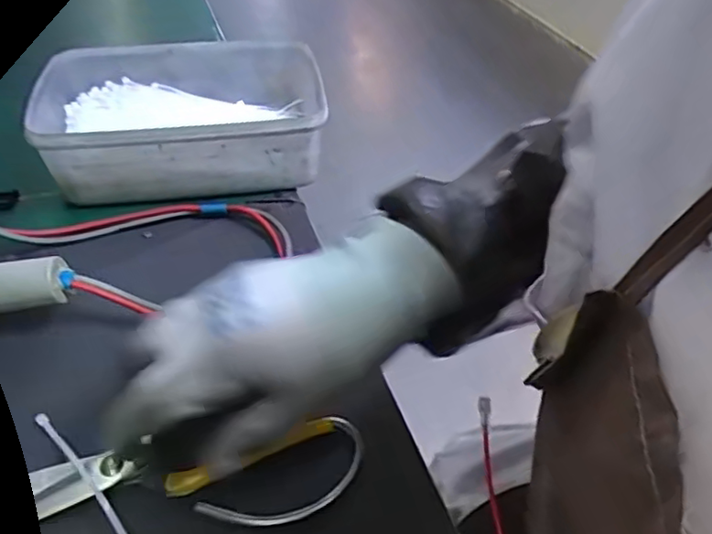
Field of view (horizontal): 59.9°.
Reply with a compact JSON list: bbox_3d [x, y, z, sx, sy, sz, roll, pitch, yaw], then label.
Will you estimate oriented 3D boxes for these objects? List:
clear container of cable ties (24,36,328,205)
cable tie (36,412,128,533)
[{"bbox_3d":[-0.144,-0.128,0.524,0.215,0.066,0.153,-5,44,-6],"label":"clear container of cable ties"},{"bbox_3d":[-0.119,0.117,0.293,0.008,0.009,0.129,-33,53,-30],"label":"cable tie"}]

